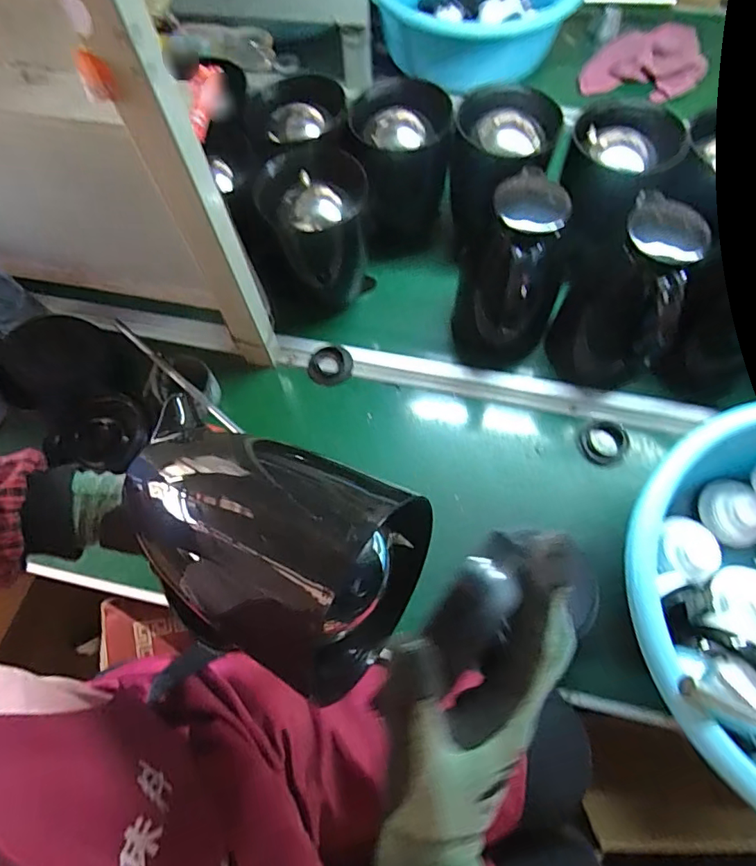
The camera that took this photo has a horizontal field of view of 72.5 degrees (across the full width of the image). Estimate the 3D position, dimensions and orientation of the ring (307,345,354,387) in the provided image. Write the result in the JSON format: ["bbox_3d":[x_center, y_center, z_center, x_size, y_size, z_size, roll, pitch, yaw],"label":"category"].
[{"bbox_3d":[-0.065,-0.092,0.707,0.061,0.015,0.058,-1,67,2],"label":"ring"}]

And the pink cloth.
[{"bbox_3d":[0.474,-0.658,0.910,0.192,0.032,0.141,21,93,14],"label":"pink cloth"}]

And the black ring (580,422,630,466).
[{"bbox_3d":[0.285,0.013,0.648,0.058,0.013,0.054,-1,67,2],"label":"black ring"}]

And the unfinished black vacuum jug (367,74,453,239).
[{"bbox_3d":[0.029,-0.364,0.721,0.123,0.173,0.140,-1,67,2],"label":"unfinished black vacuum jug"}]

